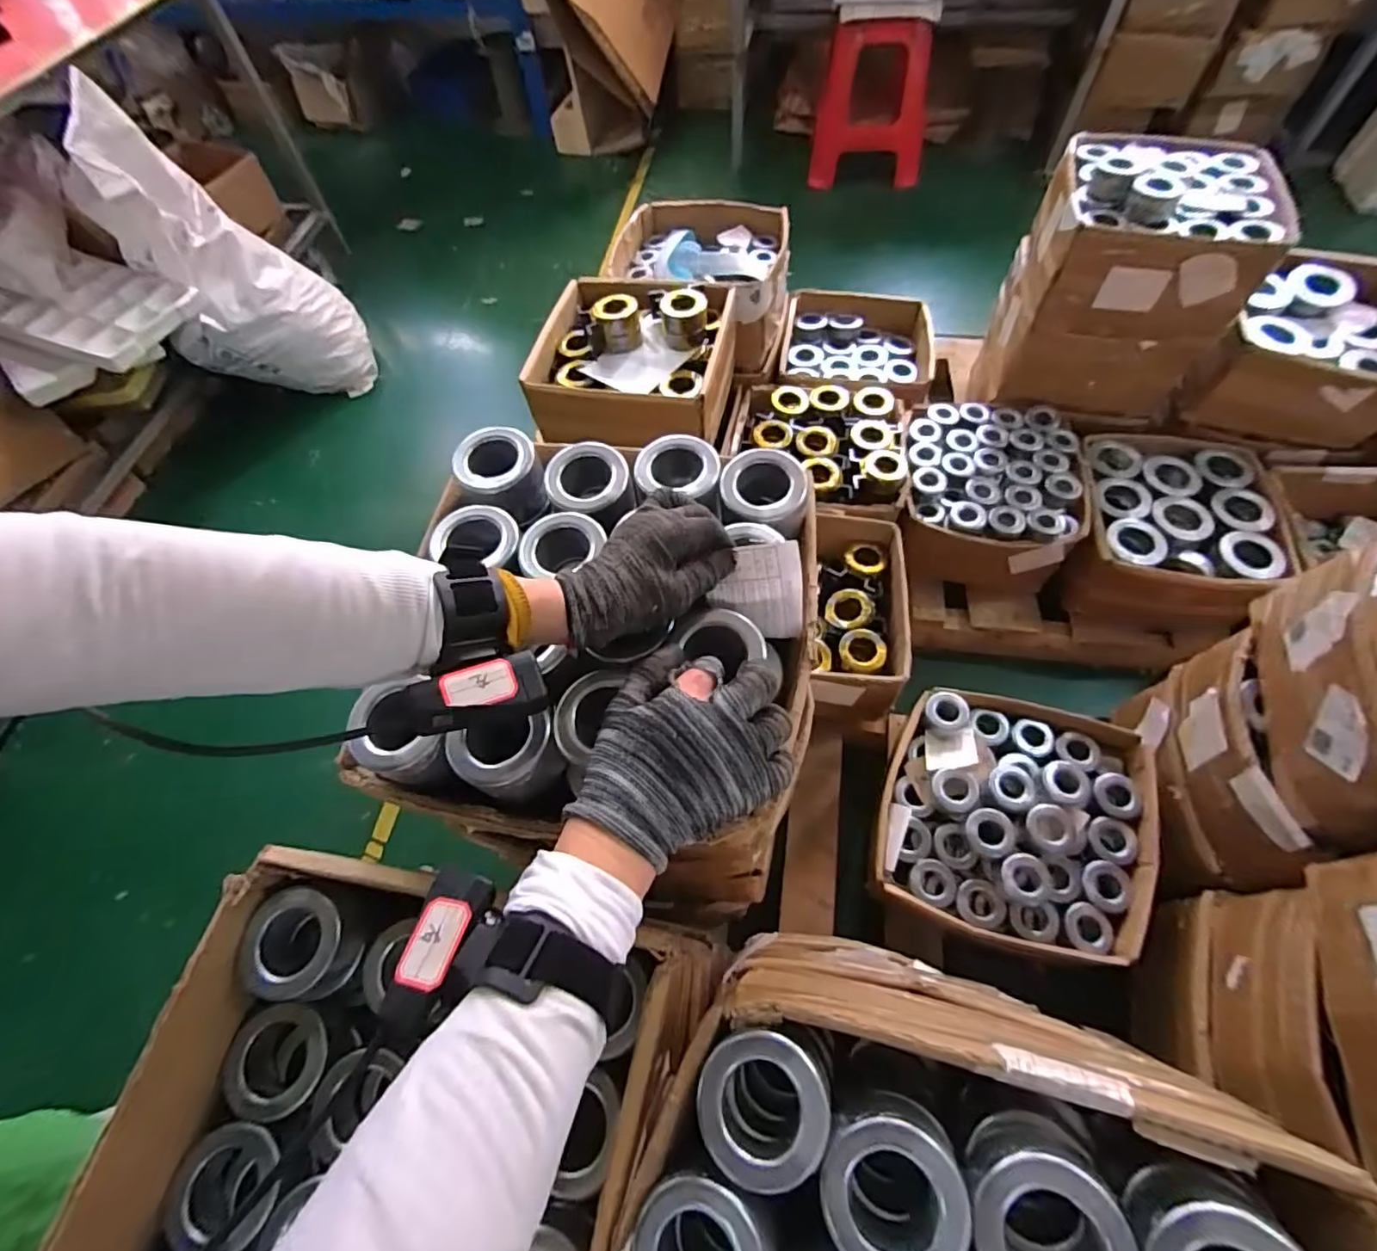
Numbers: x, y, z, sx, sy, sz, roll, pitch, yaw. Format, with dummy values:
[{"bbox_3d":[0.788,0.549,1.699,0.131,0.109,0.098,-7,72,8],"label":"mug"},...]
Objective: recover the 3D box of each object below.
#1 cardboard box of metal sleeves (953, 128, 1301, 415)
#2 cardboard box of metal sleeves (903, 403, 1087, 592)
[{"bbox_3d":[0.823,-0.659,1.143,0.369,0.359,0.393,17,63,13],"label":"cardboard box of metal sleeves"},{"bbox_3d":[0.597,-0.270,1.218,0.324,0.178,0.345,13,62,11],"label":"cardboard box of metal sleeves"}]

